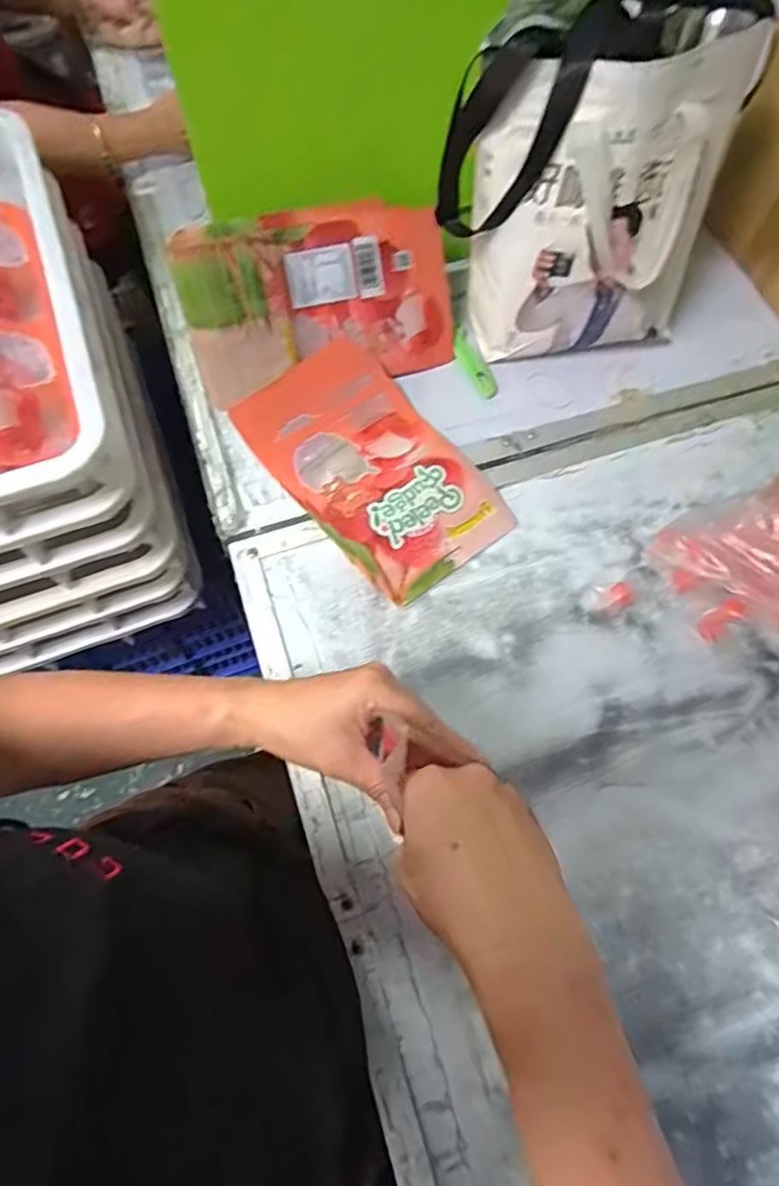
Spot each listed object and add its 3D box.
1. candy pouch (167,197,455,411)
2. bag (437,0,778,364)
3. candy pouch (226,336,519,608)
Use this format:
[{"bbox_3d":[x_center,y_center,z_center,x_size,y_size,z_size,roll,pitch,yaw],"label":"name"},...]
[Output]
[{"bbox_3d":[-0.069,-0.299,0.659,0.268,0.165,0.035,-16,31,-10],"label":"candy pouch"},{"bbox_3d":[0.183,-0.400,0.638,0.266,0.291,0.196,-4,66,-2],"label":"bag"},{"bbox_3d":[-0.014,-0.130,0.651,0.162,0.044,0.268,-39,72,-16],"label":"candy pouch"}]

